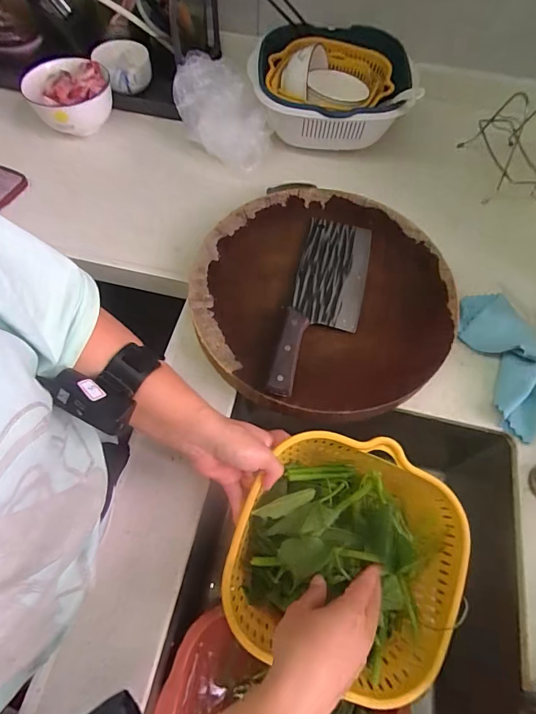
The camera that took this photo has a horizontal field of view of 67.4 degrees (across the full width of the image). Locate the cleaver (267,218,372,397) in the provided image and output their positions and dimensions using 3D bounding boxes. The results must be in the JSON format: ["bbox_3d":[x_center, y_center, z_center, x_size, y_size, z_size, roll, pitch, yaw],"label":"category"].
[{"bbox_3d":[0.077,-0.077,0.535,0.093,0.029,0.294,14,65,5],"label":"cleaver"}]

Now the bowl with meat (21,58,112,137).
[{"bbox_3d":[-0.351,-0.463,0.717,0.133,0.069,0.109,-36,71,-17],"label":"bowl with meat"}]

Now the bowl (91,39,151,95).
[{"bbox_3d":[-0.278,-0.558,0.773,0.100,0.042,0.101,1,65,-1],"label":"bowl"}]

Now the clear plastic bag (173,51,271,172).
[{"bbox_3d":[-0.074,-0.421,0.696,0.172,0.106,0.094,30,66,13],"label":"clear plastic bag"}]

